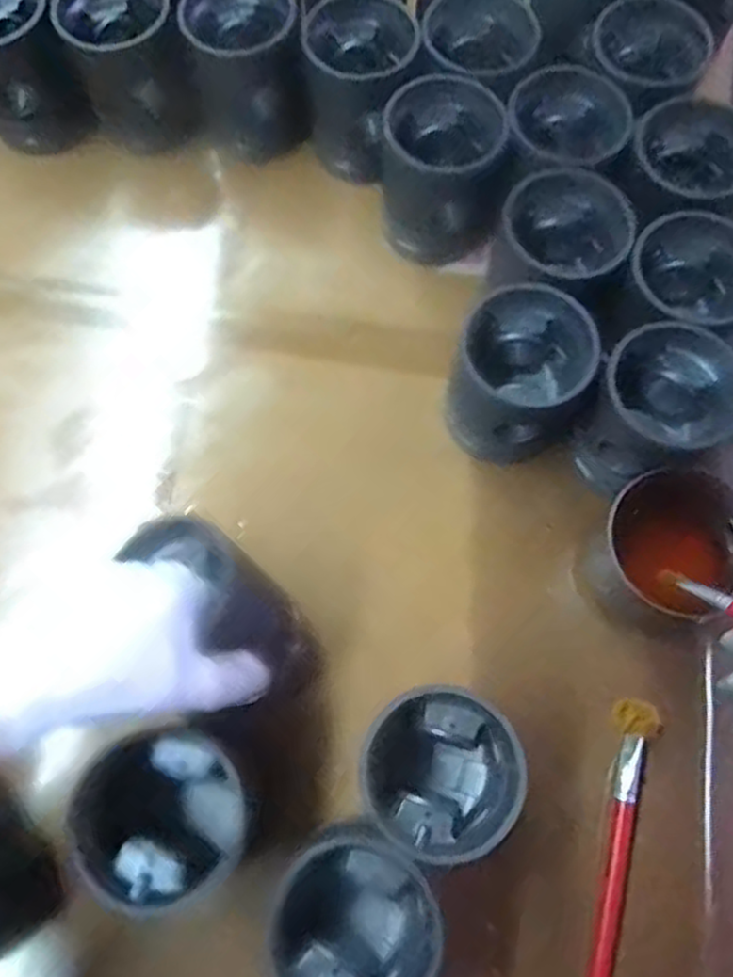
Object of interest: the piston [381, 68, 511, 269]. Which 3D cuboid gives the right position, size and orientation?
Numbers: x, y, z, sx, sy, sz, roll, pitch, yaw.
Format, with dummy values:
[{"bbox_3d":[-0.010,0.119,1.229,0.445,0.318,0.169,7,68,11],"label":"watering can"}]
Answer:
[{"bbox_3d":[0.058,-0.250,0.584,0.088,0.102,0.097,-7,73,0],"label":"piston"}]

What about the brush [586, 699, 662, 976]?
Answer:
[{"bbox_3d":[0.154,0.273,0.465,0.025,0.015,0.270,13,74,5],"label":"brush"}]

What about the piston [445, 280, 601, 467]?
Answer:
[{"bbox_3d":[0.106,-0.081,0.523,0.091,0.096,0.098,0,74,2],"label":"piston"}]

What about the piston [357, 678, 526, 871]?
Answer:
[{"bbox_3d":[0.043,0.171,0.453,0.086,0.110,0.088,0,74,2],"label":"piston"}]

